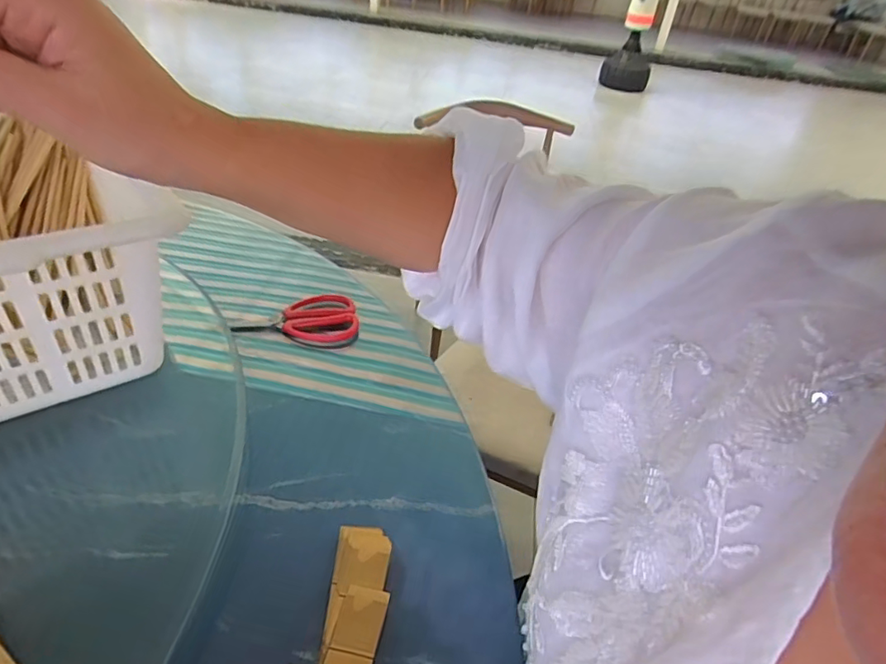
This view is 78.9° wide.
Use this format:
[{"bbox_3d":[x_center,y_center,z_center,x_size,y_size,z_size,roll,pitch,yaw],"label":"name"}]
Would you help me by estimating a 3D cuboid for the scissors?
[{"bbox_3d":[-0.173,-0.018,0.648,0.138,0.016,0.081,1,37,-8],"label":"scissors"}]

